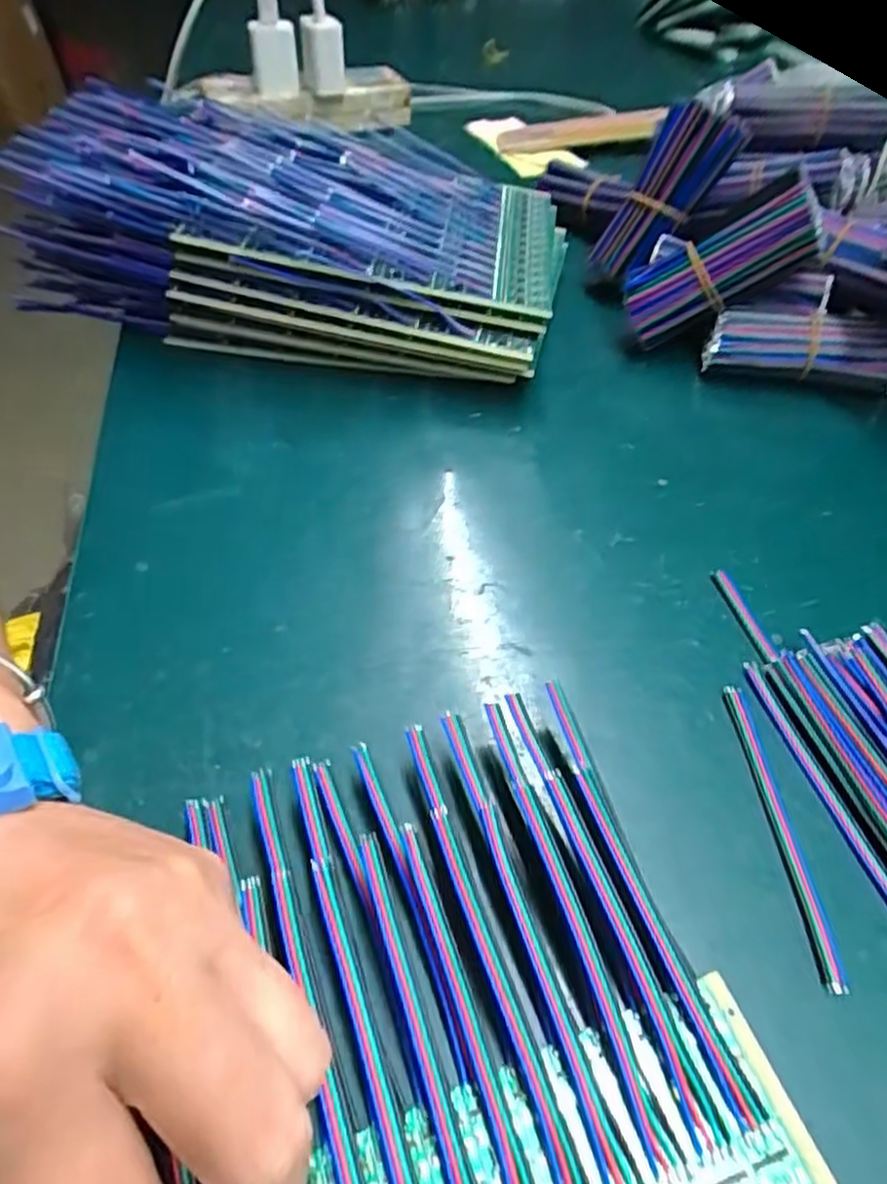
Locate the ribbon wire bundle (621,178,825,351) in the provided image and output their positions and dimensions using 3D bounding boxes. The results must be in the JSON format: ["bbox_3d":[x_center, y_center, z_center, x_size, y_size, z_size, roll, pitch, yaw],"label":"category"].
[{"bbox_3d":[0.156,-0.187,0.399,0.106,0.036,0.036,-27,42,25],"label":"ribbon wire bundle"}]

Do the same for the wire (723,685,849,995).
[{"bbox_3d":[0.109,0.073,0.225,0.007,0.004,0.099,-1,48,-2],"label":"wire"}]

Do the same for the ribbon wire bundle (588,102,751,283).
[{"bbox_3d":[0.138,-0.252,0.446,0.029,0.104,0.042,14,39,-35],"label":"ribbon wire bundle"}]

